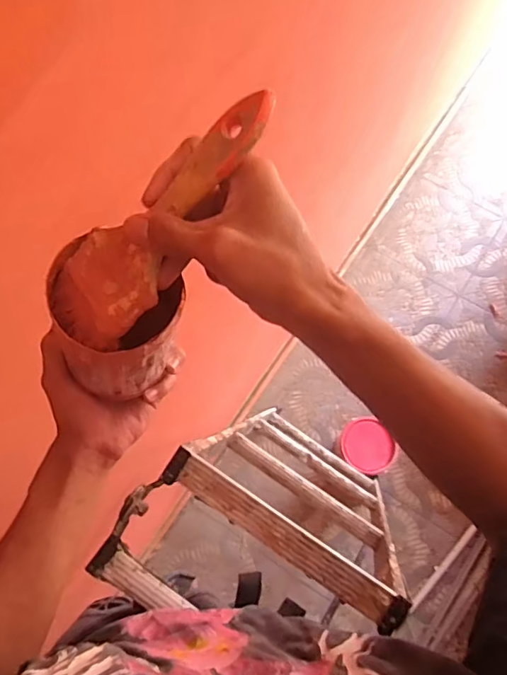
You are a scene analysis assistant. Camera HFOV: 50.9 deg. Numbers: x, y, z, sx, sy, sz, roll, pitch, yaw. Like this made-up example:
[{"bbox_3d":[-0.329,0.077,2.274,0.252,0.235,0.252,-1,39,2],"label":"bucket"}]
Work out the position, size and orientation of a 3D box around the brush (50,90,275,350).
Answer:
[{"bbox_3d":[-0.056,-0.067,0.313,0.182,0.014,0.061,-43,73,18],"label":"brush"}]

